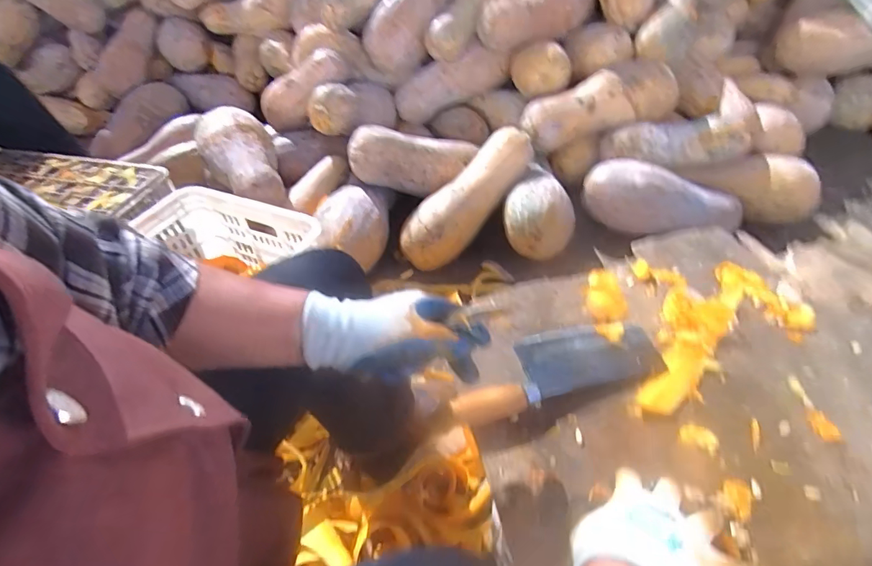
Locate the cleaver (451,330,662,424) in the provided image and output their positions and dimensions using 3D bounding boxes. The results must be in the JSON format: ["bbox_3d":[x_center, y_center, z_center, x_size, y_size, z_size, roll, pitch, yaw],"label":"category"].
[{"bbox_3d":[0.140,0.096,0.553,0.262,0.035,0.091,-14,45,-9],"label":"cleaver"}]

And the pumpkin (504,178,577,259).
[{"bbox_3d":[0.243,-0.155,1.102,0.156,0.142,0.160,3,45,9],"label":"pumpkin"}]

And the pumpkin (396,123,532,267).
[{"bbox_3d":[0.081,-0.202,1.113,0.115,0.111,0.418,37,81,34],"label":"pumpkin"}]

